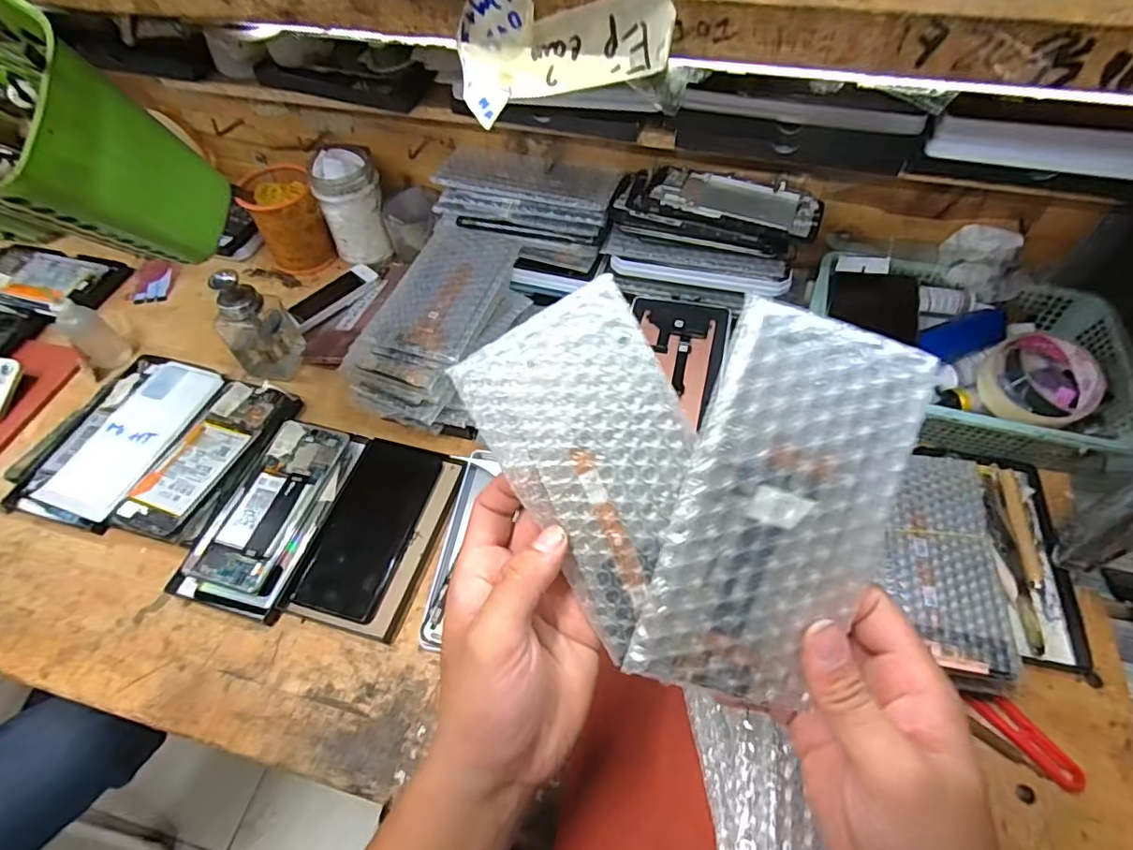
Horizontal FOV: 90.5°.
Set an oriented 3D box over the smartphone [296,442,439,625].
[{"bbox_3d":[-0.172,0.087,0.504,0.072,0.008,0.166,15,55,1],"label":"smartphone"}]

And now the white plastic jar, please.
[{"bbox_3d":[-0.255,-0.263,0.673,0.073,0.118,0.078,-1,56,1],"label":"white plastic jar"}]

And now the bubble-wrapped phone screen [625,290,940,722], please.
[{"bbox_3d":[0.094,0.041,0.245,0.090,0.006,0.170,17,94,-3],"label":"bubble-wrapped phone screen"}]

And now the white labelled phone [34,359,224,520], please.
[{"bbox_3d":[-0.421,0.009,0.549,0.085,0.015,0.171,14,58,12],"label":"white labelled phone"}]

